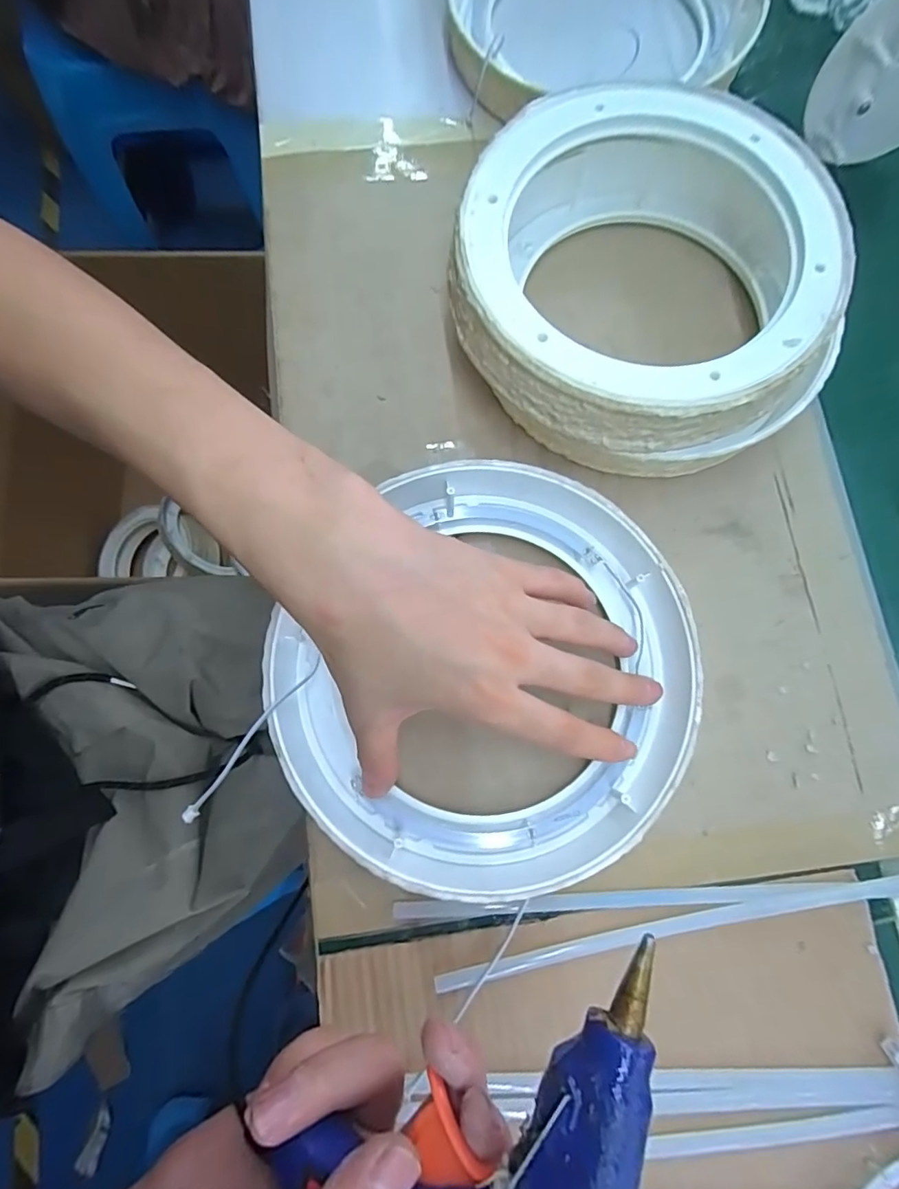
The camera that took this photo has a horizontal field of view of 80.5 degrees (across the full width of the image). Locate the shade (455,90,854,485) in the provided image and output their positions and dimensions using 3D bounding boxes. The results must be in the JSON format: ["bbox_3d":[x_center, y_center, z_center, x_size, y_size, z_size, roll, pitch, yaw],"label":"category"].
[{"bbox_3d":[0.108,-0.180,0.309,0.202,0.070,0.211,4,78,0],"label":"shade"}]

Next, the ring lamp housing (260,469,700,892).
[{"bbox_3d":[0.016,0.038,0.280,0.209,0.032,0.211,6,78,1],"label":"ring lamp housing"}]

